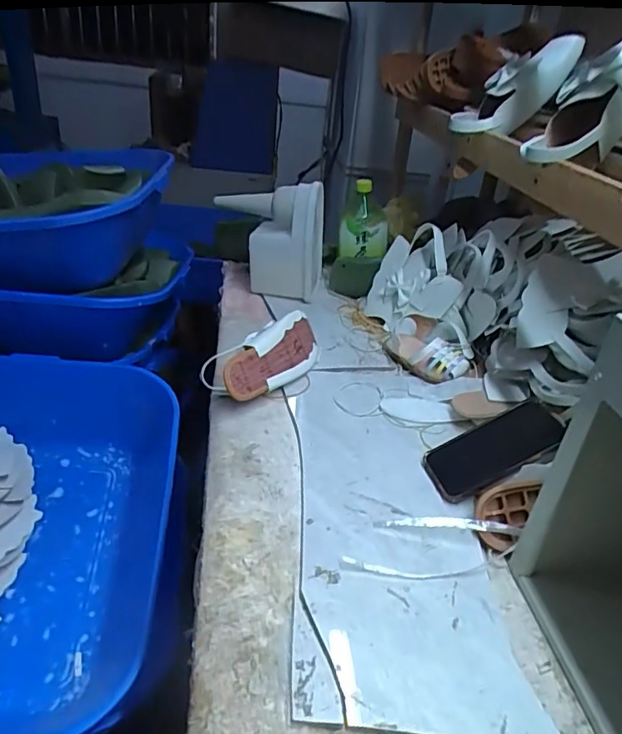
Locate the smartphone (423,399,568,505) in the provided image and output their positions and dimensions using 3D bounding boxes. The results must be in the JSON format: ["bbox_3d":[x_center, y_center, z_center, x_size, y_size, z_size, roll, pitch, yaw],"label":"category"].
[{"bbox_3d":[0.203,0.092,0.591,0.149,0.007,0.074,-31,42,8],"label":"smartphone"}]

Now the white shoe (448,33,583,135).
[{"bbox_3d":[0.254,-0.347,0.659,0.169,0.071,0.057,-33,29,18],"label":"white shoe"}]

